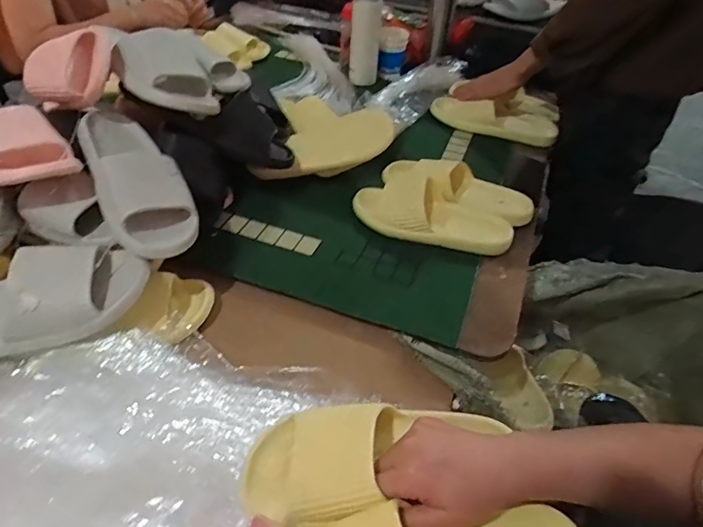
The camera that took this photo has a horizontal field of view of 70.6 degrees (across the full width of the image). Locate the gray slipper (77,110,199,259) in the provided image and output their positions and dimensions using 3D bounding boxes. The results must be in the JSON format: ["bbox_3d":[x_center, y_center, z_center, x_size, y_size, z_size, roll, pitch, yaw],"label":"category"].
[{"bbox_3d":[-0.278,-0.115,0.644,0.107,0.083,0.261,-7,52,-37],"label":"gray slipper"}]

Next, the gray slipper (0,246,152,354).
[{"bbox_3d":[-0.364,0.036,0.560,0.246,0.089,0.110,-15,43,14],"label":"gray slipper"}]

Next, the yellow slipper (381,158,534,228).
[{"bbox_3d":[0.178,-0.129,0.828,0.249,0.058,0.089,25,48,19],"label":"yellow slipper"}]

